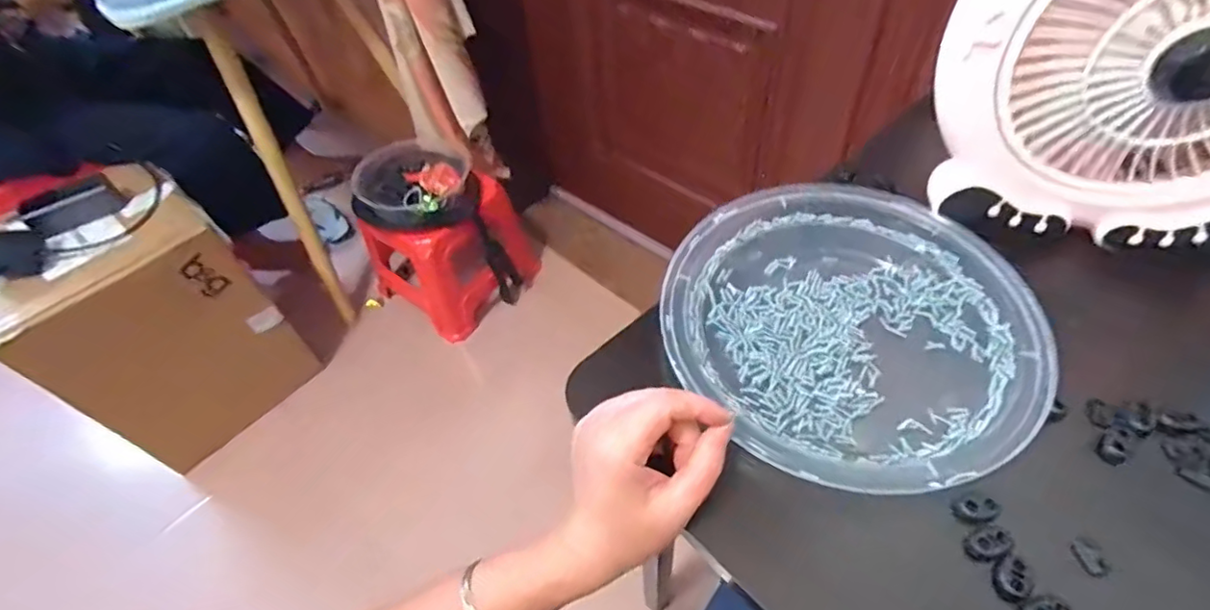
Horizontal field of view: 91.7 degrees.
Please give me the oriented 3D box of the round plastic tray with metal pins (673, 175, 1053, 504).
[{"bbox_3d":[0.159,0.006,0.387,0.226,0.016,0.236,-3,50,4],"label":"round plastic tray with metal pins"}]

